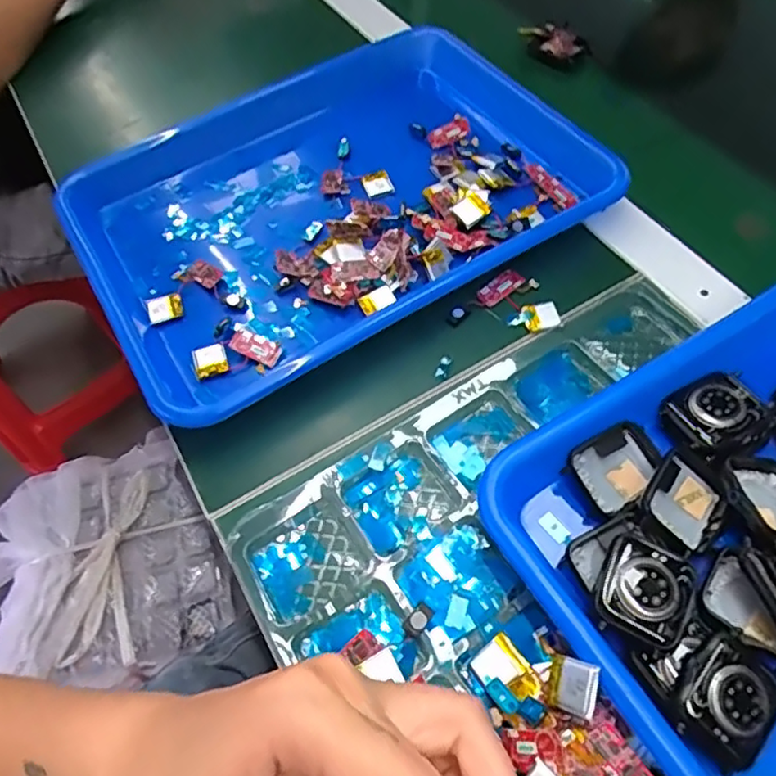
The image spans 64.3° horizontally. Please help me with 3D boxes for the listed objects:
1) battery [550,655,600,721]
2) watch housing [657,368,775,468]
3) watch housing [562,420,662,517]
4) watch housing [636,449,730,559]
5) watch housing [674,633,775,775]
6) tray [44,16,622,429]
[{"bbox_3d":[0.070,0.113,0.233,0.018,0.004,0.019,-3,63,47],"label":"battery"},{"bbox_3d":[0.158,0.014,0.295,0.051,0.013,0.041,-29,60,-14],"label":"watch housing"},{"bbox_3d":[0.108,0.037,0.291,0.042,0.014,0.031,-35,62,-17],"label":"watch housing"},{"bbox_3d":[0.132,0.052,0.274,0.034,0.016,0.042,33,65,22],"label":"watch housing"},{"bbox_3d":[0.131,0.119,0.234,0.035,0.007,0.042,42,73,5],"label":"watch housing"},{"bbox_3d":[-0.035,-0.131,0.432,0.345,0.056,0.259,-29,60,-14],"label":"tray"}]

